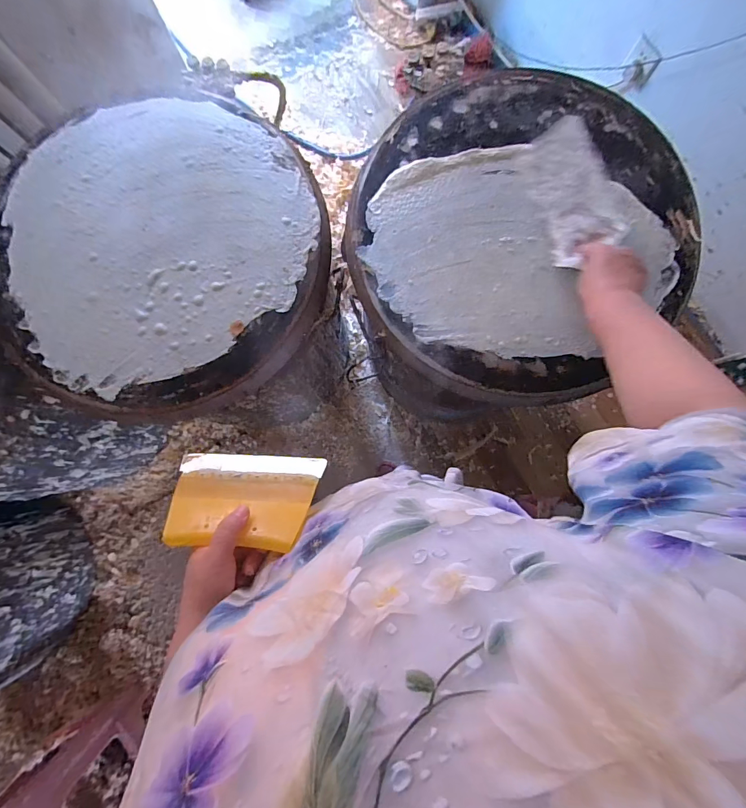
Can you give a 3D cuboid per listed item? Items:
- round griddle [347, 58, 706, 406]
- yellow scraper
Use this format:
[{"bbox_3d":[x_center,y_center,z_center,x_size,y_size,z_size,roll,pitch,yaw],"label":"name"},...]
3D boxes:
[{"bbox_3d":[0.230,-0.289,0.634,0.535,0.080,0.533,0,84,1],"label":"round griddle"},{"bbox_3d":[-0.139,0.099,0.424,0.156,0.011,0.115,3,45,0],"label":"yellow scraper"}]

